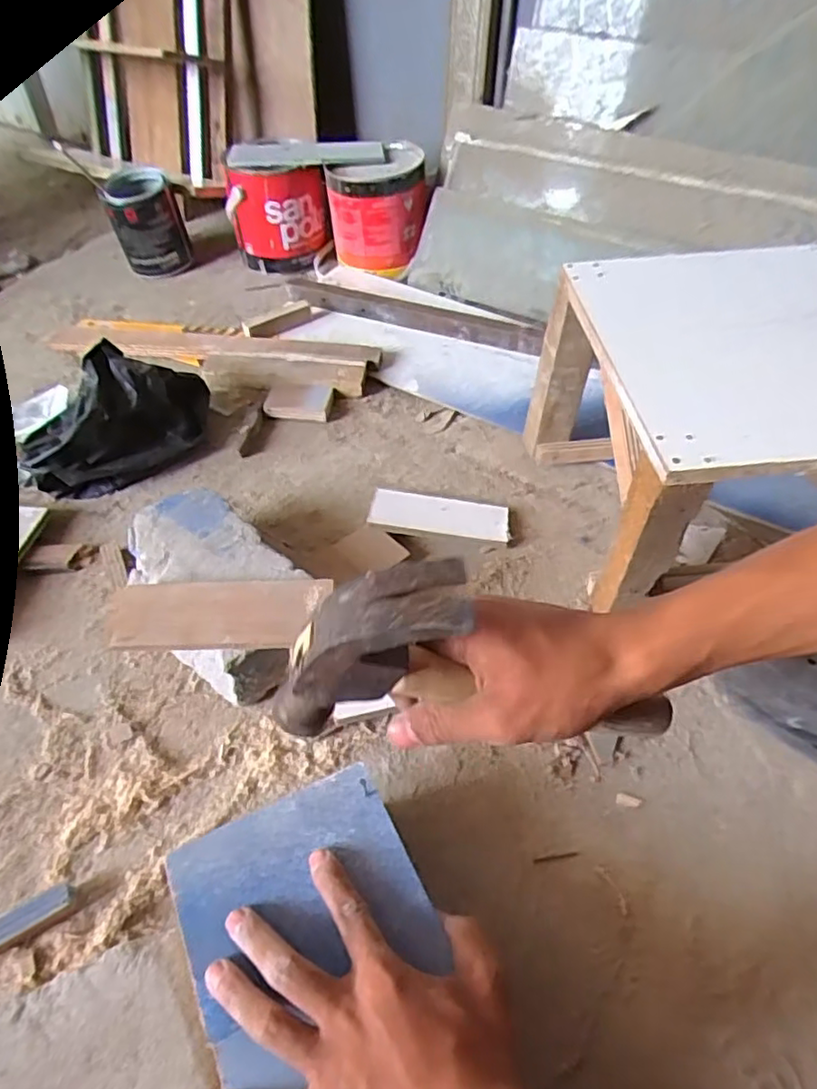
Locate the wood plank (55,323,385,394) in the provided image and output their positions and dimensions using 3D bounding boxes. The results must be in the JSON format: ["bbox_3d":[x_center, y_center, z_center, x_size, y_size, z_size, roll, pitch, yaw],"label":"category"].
[{"bbox_3d":[-0.275,-0.270,0.880,0.462,0.032,0.081,11,50,9],"label":"wood plank"}]

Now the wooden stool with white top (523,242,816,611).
[{"bbox_3d":[0.291,-0.105,0.613,0.271,0.230,0.295,-5,50,-5],"label":"wooden stool with white top"}]

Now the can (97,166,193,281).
[{"bbox_3d":[-0.421,-0.515,1.035,0.109,0.130,0.106,-14,51,-12],"label":"can"}]

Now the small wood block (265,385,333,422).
[{"bbox_3d":[-0.140,-0.181,0.814,0.082,0.019,0.058,3,50,3],"label":"small wood block"}]

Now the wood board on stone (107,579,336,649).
[{"bbox_3d":[-0.156,0.054,0.516,0.175,0.015,0.063,0,50,-1],"label":"wood board on stone"}]

